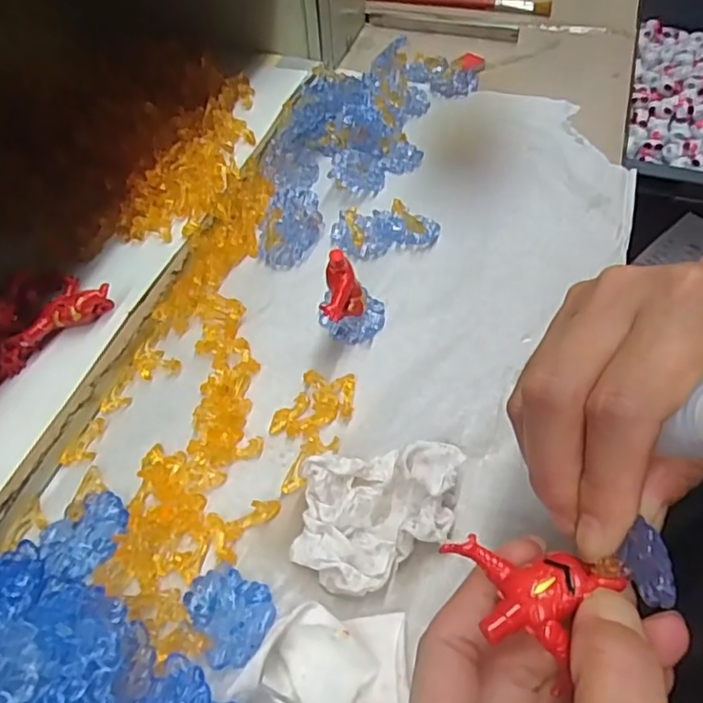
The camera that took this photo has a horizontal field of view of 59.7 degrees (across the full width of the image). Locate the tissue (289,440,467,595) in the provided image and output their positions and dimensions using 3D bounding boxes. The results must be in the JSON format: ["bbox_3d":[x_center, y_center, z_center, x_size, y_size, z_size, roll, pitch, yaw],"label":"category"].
[{"bbox_3d":[0.011,0.063,0.237,0.066,0.025,0.049,-13,52,-8],"label":"tissue"}]

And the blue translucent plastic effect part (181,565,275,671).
[{"bbox_3d":[-0.043,0.093,0.220,0.027,0.008,0.034,-26,55,-18],"label":"blue translucent plastic effect part"}]

